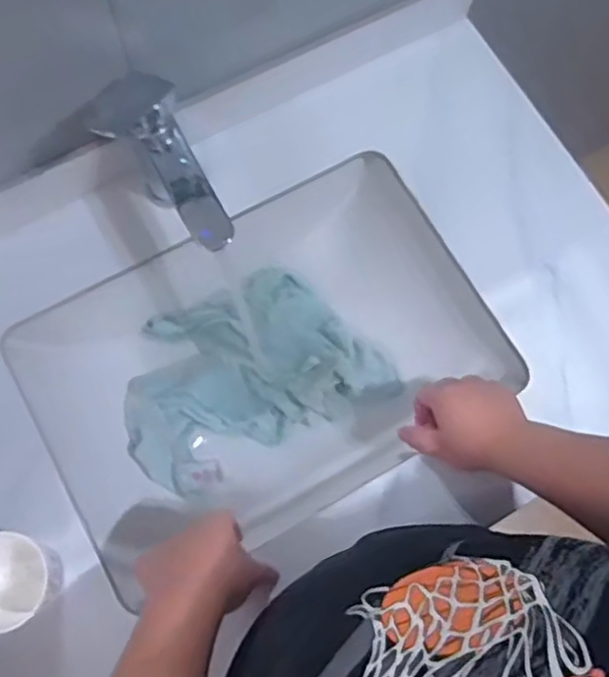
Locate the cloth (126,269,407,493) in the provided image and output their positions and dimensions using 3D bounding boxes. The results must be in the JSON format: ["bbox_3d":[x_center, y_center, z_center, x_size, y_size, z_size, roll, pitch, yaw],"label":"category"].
[{"bbox_3d":[-0.068,0.036,0.784,0.291,0.049,0.207,-25,76,-8],"label":"cloth"}]

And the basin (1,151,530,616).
[{"bbox_3d":[-0.048,0.025,0.736,0.439,0.132,0.320,-29,77,-9],"label":"basin"}]

